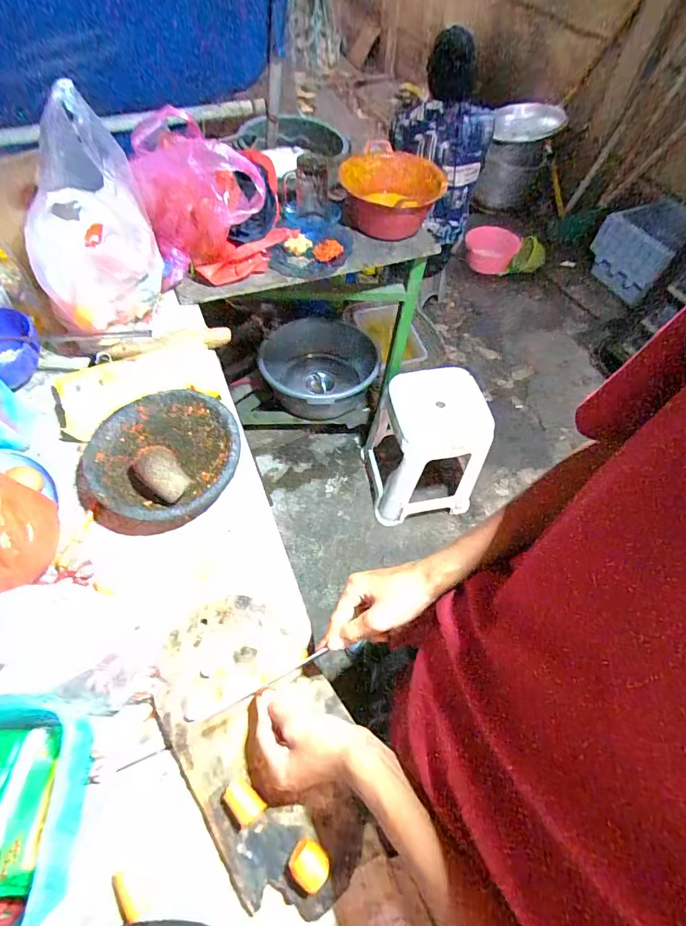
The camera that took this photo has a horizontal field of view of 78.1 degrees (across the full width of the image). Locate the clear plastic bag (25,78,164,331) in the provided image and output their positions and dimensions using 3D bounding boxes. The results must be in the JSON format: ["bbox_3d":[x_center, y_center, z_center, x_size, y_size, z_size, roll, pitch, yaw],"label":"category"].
[{"bbox_3d":[-0.391,-0.369,0.644,0.123,0.265,0.215,0,58,-3],"label":"clear plastic bag"}]

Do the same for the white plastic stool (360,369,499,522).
[{"bbox_3d":[0.268,-0.072,1.446,0.317,0.486,0.370,-7,58,-8],"label":"white plastic stool"}]

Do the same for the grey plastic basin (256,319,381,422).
[{"bbox_3d":[-0.089,-0.350,1.601,0.431,0.210,0.422,1,58,-2],"label":"grey plastic basin"}]

